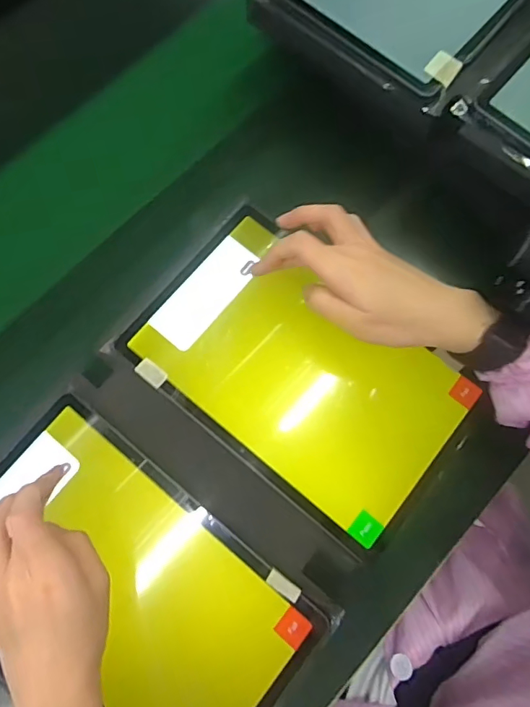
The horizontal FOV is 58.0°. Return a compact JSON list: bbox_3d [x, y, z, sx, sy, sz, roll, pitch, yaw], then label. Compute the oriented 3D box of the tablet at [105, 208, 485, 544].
[{"bbox_3d":[0.027,0.010,0.369,0.240,0.012,0.153,39,79,11],"label":"tablet"}]

